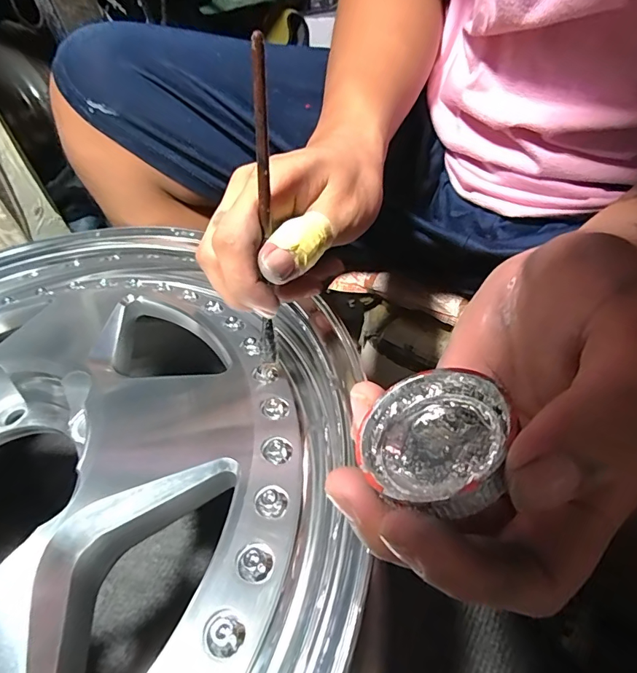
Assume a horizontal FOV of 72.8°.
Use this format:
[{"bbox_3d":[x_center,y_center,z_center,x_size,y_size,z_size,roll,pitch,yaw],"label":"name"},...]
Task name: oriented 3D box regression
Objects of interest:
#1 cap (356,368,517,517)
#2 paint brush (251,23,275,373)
[{"bbox_3d":[0.032,0.028,0.126,0.040,0.012,0.045,2,52,37],"label":"cap"},{"bbox_3d":[-0.026,-0.051,0.213,0.007,0.160,0.004,11,34,12],"label":"paint brush"}]

